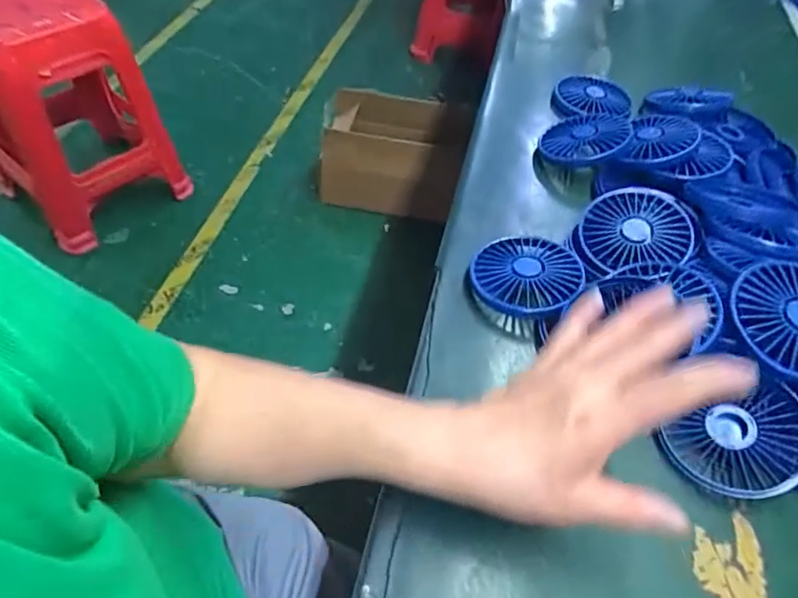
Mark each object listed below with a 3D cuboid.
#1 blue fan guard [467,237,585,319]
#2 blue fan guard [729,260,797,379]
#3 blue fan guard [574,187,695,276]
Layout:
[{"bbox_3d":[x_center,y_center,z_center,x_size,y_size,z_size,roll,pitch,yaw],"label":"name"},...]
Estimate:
[{"bbox_3d":[0.099,-0.019,0.423,0.082,0.010,0.079,-4,51,5],"label":"blue fan guard"},{"bbox_3d":[0.270,0.015,0.369,0.084,0.015,0.084,19,67,10],"label":"blue fan guard"},{"bbox_3d":[0.191,-0.055,0.441,0.092,0.013,0.092,-5,56,8],"label":"blue fan guard"}]

